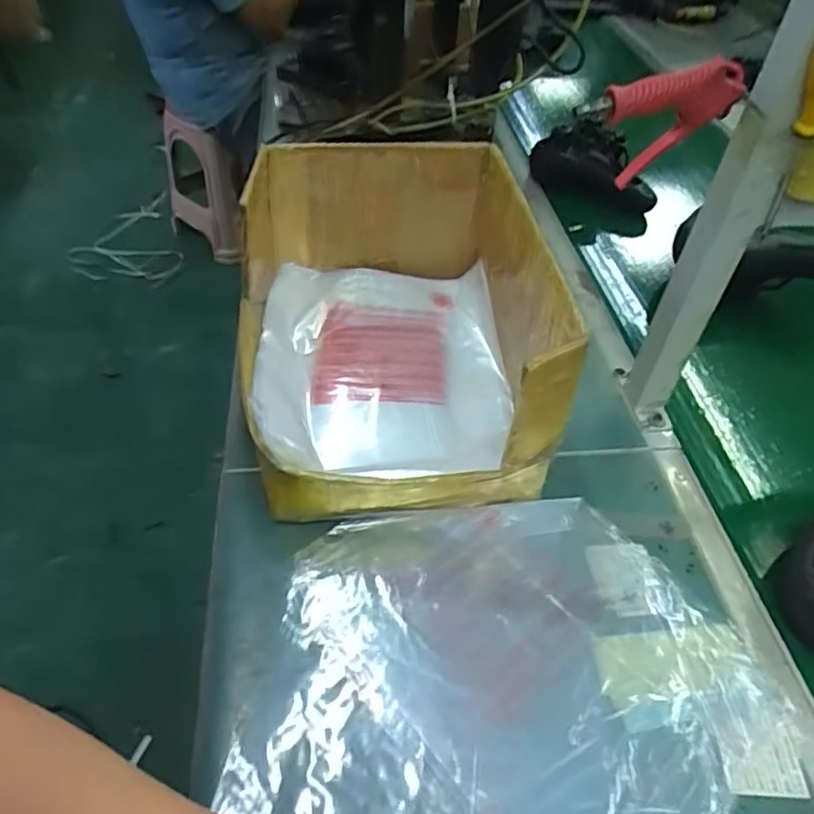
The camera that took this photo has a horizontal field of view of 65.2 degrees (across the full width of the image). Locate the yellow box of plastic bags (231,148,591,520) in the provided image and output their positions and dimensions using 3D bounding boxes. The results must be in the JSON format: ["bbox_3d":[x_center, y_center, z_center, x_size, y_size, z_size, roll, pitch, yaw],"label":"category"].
[{"bbox_3d":[-0.023,-0.099,0.765,0.335,0.234,0.440,-4,46,-7],"label":"yellow box of plastic bags"}]

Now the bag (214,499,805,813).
[{"bbox_3d":[0.095,0.251,0.509,0.435,0.080,0.434,-5,47,-8],"label":"bag"}]

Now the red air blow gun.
[{"bbox_3d":[0.228,-0.260,0.589,0.140,0.109,0.032,-9,48,-13],"label":"red air blow gun"}]

